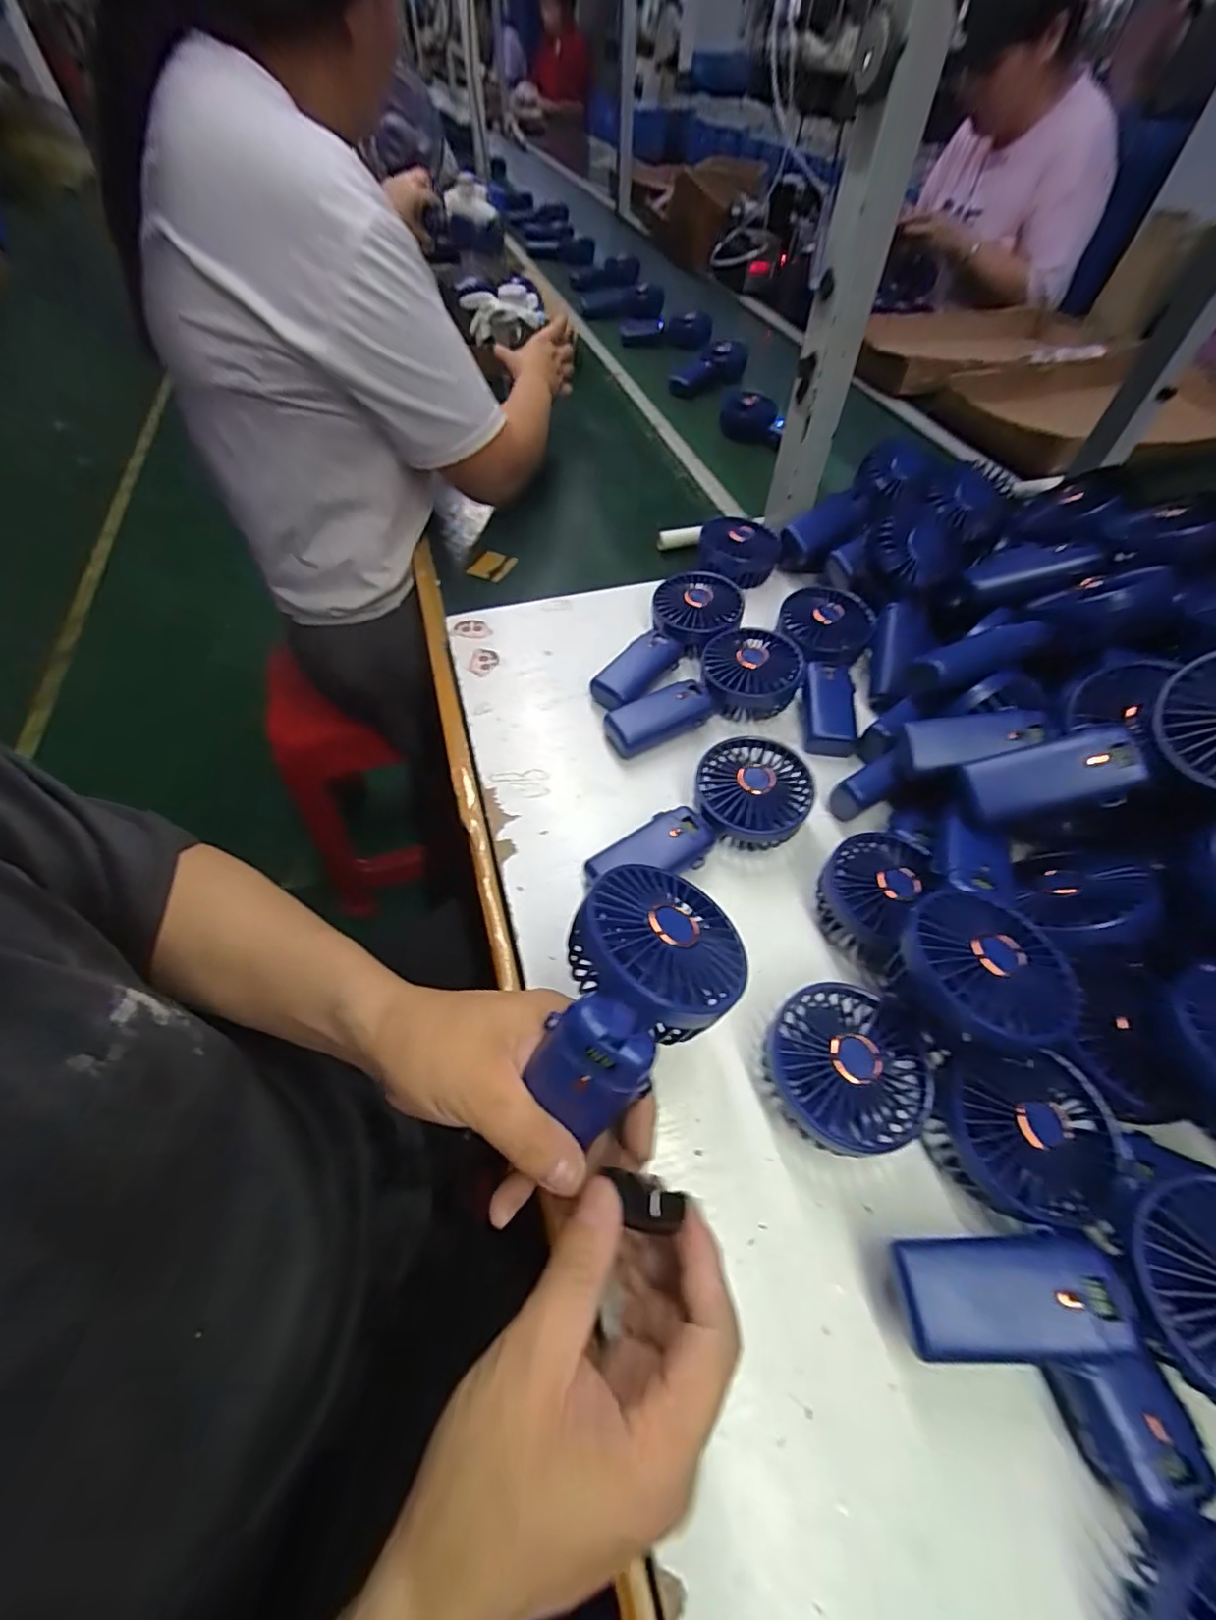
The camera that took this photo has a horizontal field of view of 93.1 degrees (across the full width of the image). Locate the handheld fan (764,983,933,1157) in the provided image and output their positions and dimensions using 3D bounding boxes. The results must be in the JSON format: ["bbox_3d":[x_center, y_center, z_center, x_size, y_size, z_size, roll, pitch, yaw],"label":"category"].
[{"bbox_3d":[0.133,0.148,0.330,0.083,0.048,0.086,-18,57,-14],"label":"handheld fan"}]

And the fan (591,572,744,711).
[{"bbox_3d":[0.065,-0.156,0.539,0.085,0.046,0.188,25,58,15],"label":"fan"}]

